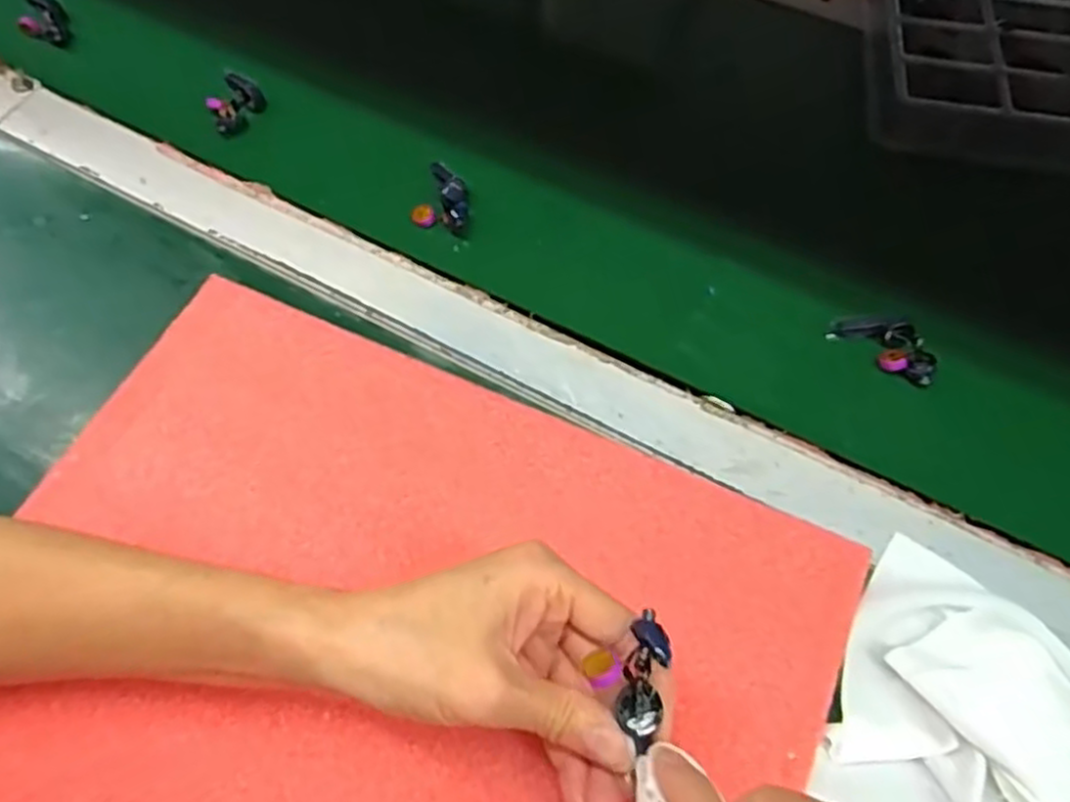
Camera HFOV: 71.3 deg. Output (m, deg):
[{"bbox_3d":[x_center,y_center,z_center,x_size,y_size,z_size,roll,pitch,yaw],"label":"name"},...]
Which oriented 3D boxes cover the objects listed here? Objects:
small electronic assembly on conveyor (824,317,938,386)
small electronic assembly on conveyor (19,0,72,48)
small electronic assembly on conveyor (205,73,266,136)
[{"bbox_3d":[0.171,-0.028,0.366,0.051,0.010,0.024,26,65,13],"label":"small electronic assembly on conveyor"},{"bbox_3d":[-0.319,-0.247,0.485,0.028,0.013,0.048,-31,66,-15],"label":"small electronic assembly on conveyor"},{"bbox_3d":[-0.179,-0.175,0.443,0.023,0.014,0.038,24,65,12],"label":"small electronic assembly on conveyor"}]

